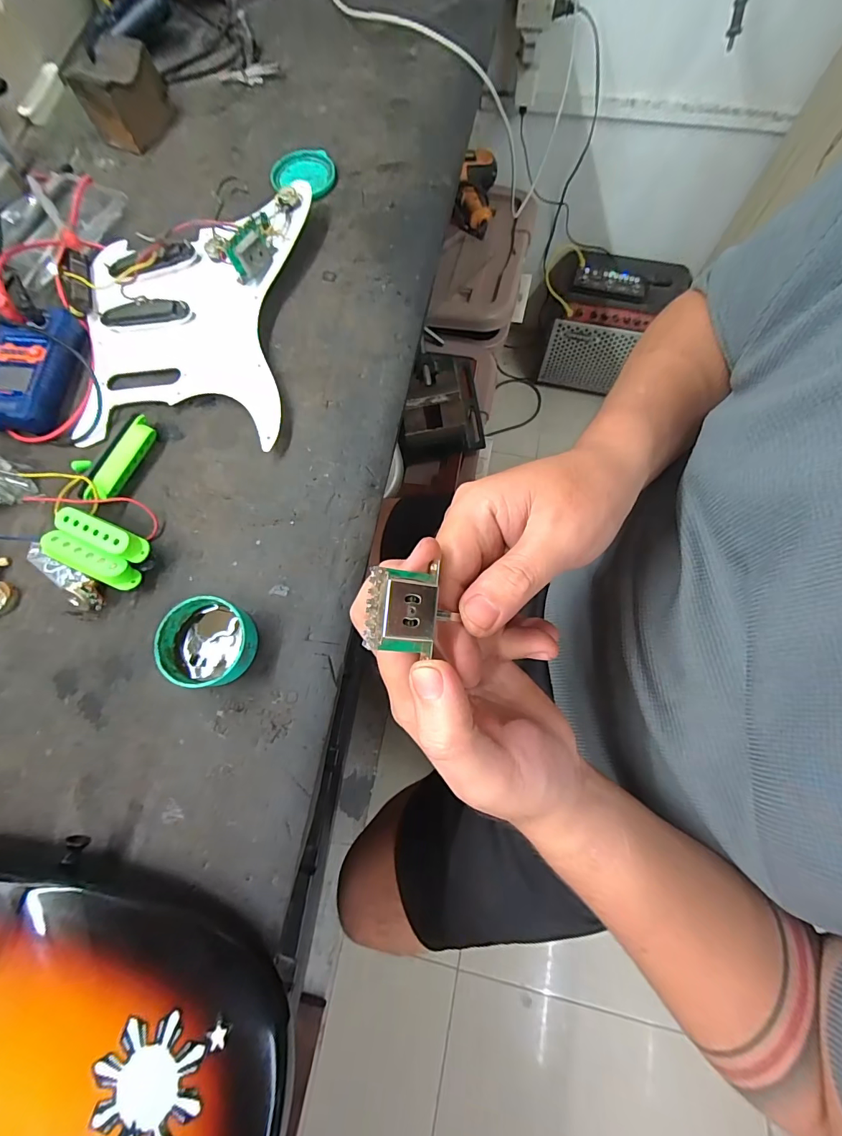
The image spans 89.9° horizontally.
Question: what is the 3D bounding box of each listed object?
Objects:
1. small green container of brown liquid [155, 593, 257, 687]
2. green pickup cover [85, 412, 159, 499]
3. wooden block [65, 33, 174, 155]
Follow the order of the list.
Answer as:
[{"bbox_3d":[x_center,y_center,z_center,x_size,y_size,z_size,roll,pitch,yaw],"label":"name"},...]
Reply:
[{"bbox_3d":[-0.149,0.052,0.299,0.061,0.028,0.059,2,76,1],"label":"small green container of brown liquid"},{"bbox_3d":[-0.236,-0.085,0.336,0.012,0.019,0.075,24,77,7],"label":"green pickup cover"},{"bbox_3d":[-0.305,-0.482,0.429,0.059,0.057,0.069,15,76,4],"label":"wooden block"}]

